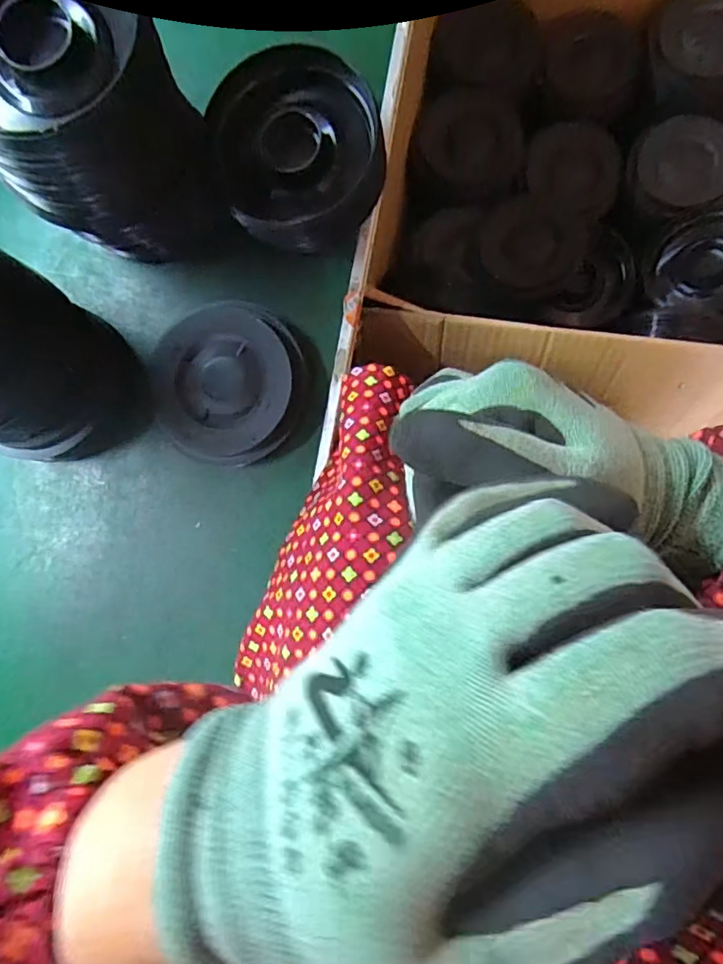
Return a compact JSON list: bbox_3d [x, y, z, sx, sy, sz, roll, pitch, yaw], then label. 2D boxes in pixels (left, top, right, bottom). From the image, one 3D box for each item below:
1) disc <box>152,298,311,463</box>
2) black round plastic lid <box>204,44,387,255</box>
[{"bbox_3d":[-0.100,-0.074,0.432,0.111,0.028,0.116,0,89,7],"label":"disc"},{"bbox_3d":[-0.046,-0.231,0.407,0.120,0.021,0.124,2,125,3],"label":"black round plastic lid"}]

